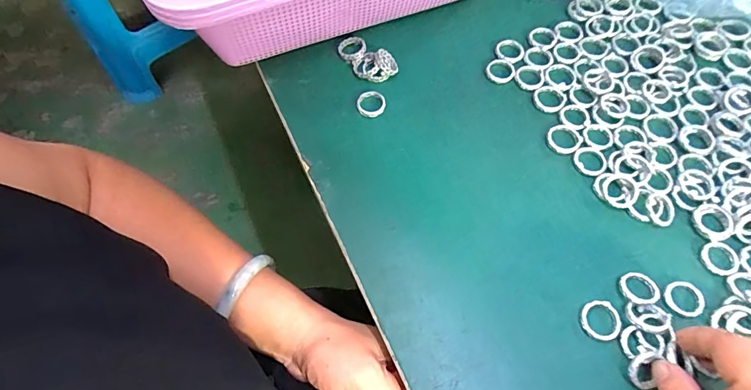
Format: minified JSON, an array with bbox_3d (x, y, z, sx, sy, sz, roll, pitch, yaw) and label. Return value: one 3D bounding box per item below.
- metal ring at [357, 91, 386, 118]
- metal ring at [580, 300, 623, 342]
[{"bbox_3d":[-0.003,-0.073,0.333,0.022,0.005,0.023,0,64,1],"label":"metal ring"},{"bbox_3d":[0.141,0.078,0.258,0.023,0.004,0.024,0,64,1],"label":"metal ring"}]

